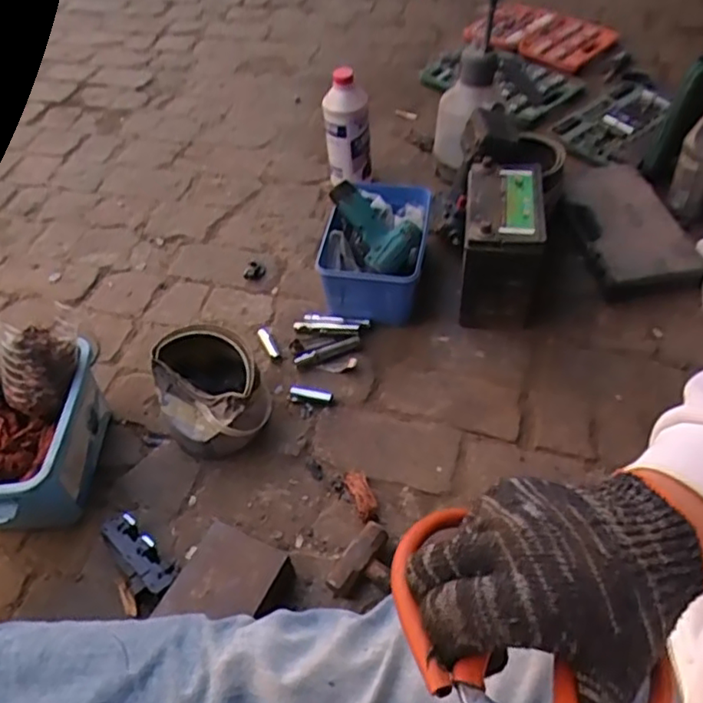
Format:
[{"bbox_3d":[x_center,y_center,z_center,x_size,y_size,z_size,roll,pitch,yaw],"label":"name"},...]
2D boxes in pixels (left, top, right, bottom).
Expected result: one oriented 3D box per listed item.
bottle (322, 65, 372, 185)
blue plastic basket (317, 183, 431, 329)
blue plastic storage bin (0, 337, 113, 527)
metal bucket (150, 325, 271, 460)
[{"bbox_3d":[-0.006,-0.386,1.108,0.080,0.221,0.064,-5,50,1],"label":"bottle"},{"bbox_3d":[0.040,-0.168,1.034,0.162,0.157,0.188,6,51,9],"label":"blue plastic basket"},{"bbox_3d":[-0.461,0.134,0.866,0.180,0.133,0.249,0,50,5],"label":"blue plastic storage bin"},{"bbox_3d":[-0.210,0.055,0.903,0.143,0.151,0.151,-2,50,3],"label":"metal bucket"}]

